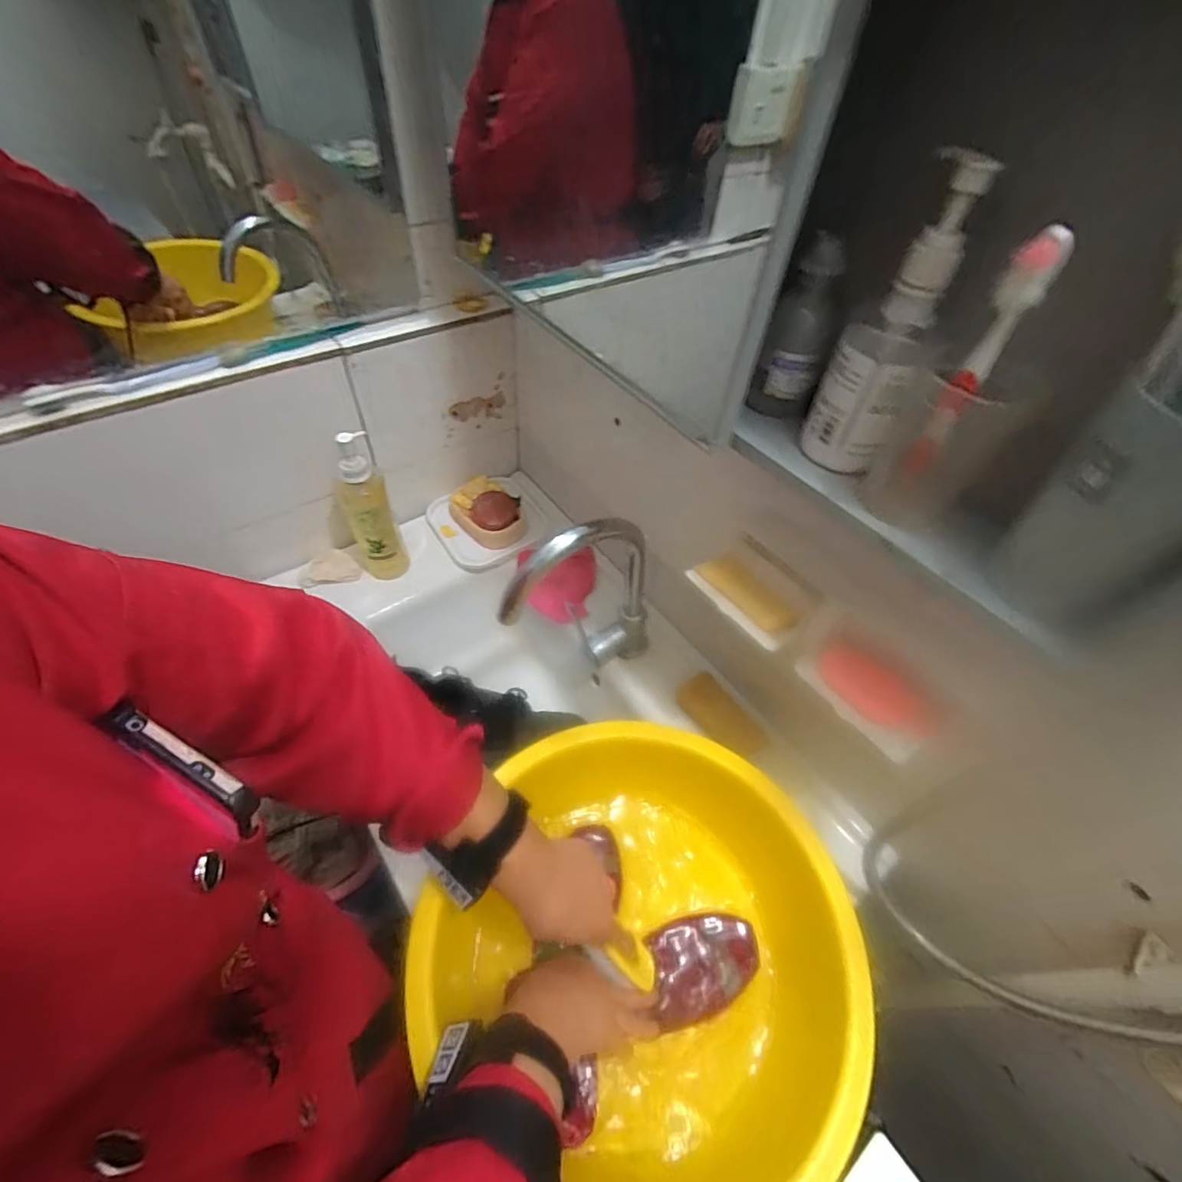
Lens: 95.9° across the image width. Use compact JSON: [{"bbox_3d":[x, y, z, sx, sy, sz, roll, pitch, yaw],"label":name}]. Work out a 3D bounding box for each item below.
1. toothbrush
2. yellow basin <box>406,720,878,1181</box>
[{"bbox_3d":[0.198,-0.110,0.284,0.017,0.166,0.011,38,83,23],"label":"toothbrush"},{"bbox_3d":[0.044,0.329,0.499,0.361,0.130,0.375,2,51,-3],"label":"yellow basin"}]

